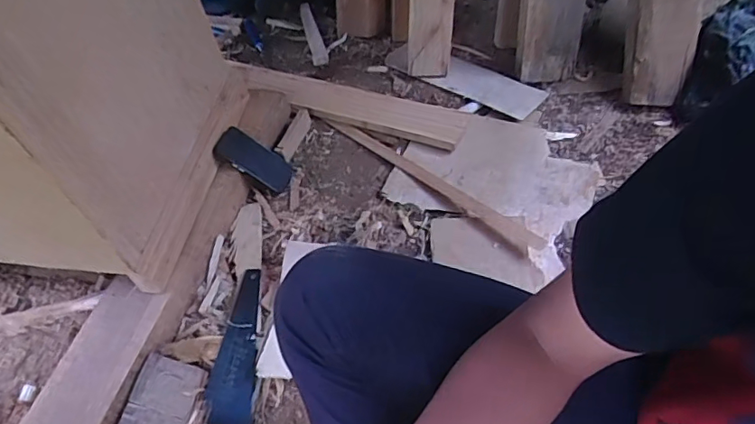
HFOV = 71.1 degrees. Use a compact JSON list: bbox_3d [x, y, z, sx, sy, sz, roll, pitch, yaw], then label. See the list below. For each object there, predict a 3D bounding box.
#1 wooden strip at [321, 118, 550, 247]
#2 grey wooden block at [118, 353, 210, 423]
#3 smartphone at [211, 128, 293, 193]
[{"bbox_3d":[0.088,-0.070,0.988,0.503,0.011,0.029,35,60,27],"label":"wooden strip"},{"bbox_3d":[-0.308,0.292,0.741,0.096,0.033,0.162,7,51,9],"label":"grey wooden block"},{"bbox_3d":[-0.232,-0.102,1.008,0.147,0.007,0.075,30,54,-17],"label":"smartphone"}]

